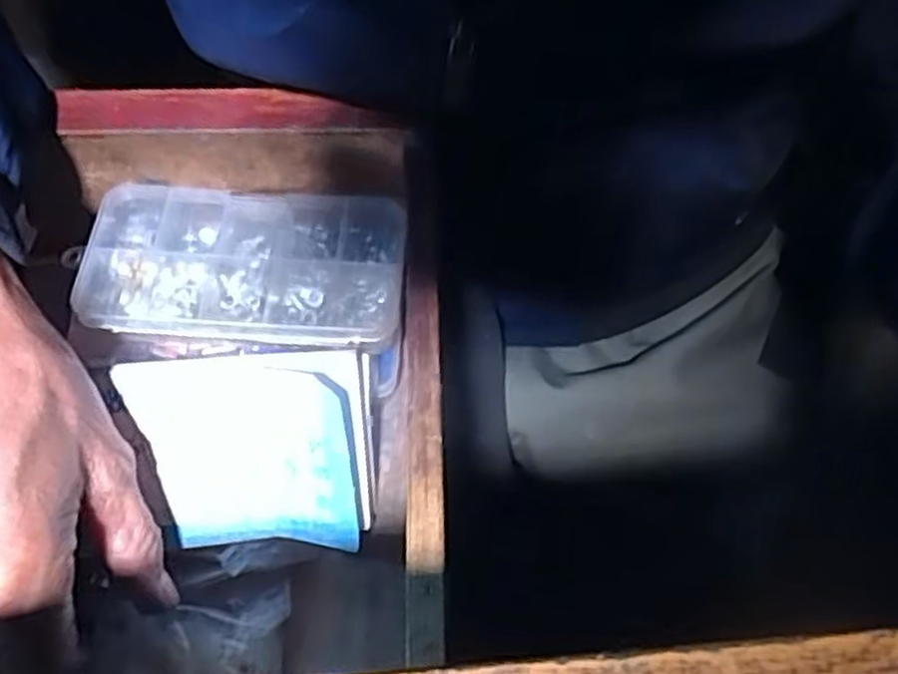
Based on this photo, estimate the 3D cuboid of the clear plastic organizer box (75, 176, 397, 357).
[{"bbox_3d":[-0.083,-0.030,0.321,0.124,0.019,0.070,5,63,-1],"label":"clear plastic organizer box"}]

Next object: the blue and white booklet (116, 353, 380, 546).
[{"bbox_3d":[-0.073,0.043,0.293,0.090,0.079,0.007,0,20,8],"label":"blue and white booklet"}]

